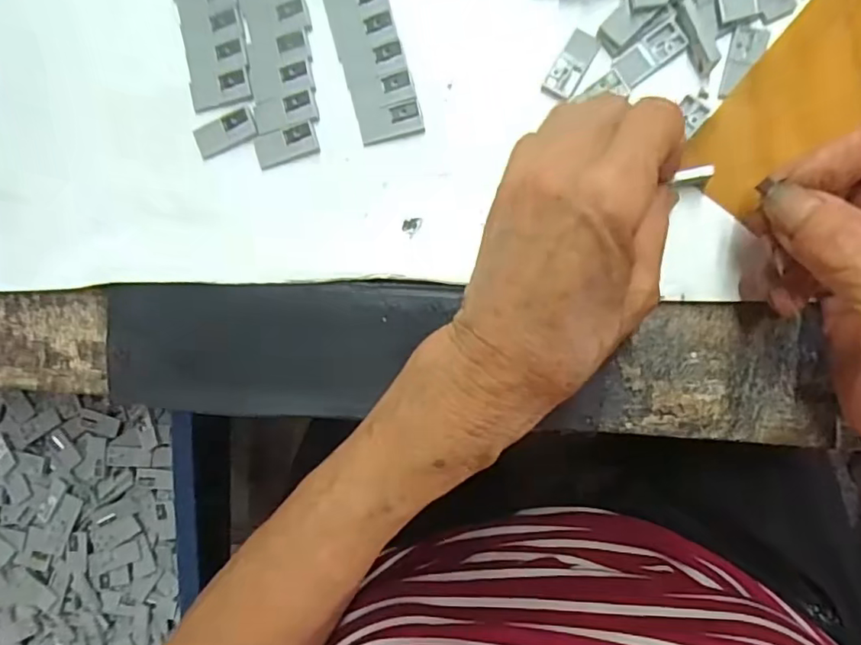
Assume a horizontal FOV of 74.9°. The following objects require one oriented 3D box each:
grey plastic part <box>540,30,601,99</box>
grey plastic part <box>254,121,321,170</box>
[{"bbox_3d":[0.060,-0.108,0.235,0.014,0.004,0.028,33,95,4],"label":"grey plastic part"},{"bbox_3d":[-0.063,-0.078,0.246,0.027,0.004,0.014,-14,90,6],"label":"grey plastic part"}]

